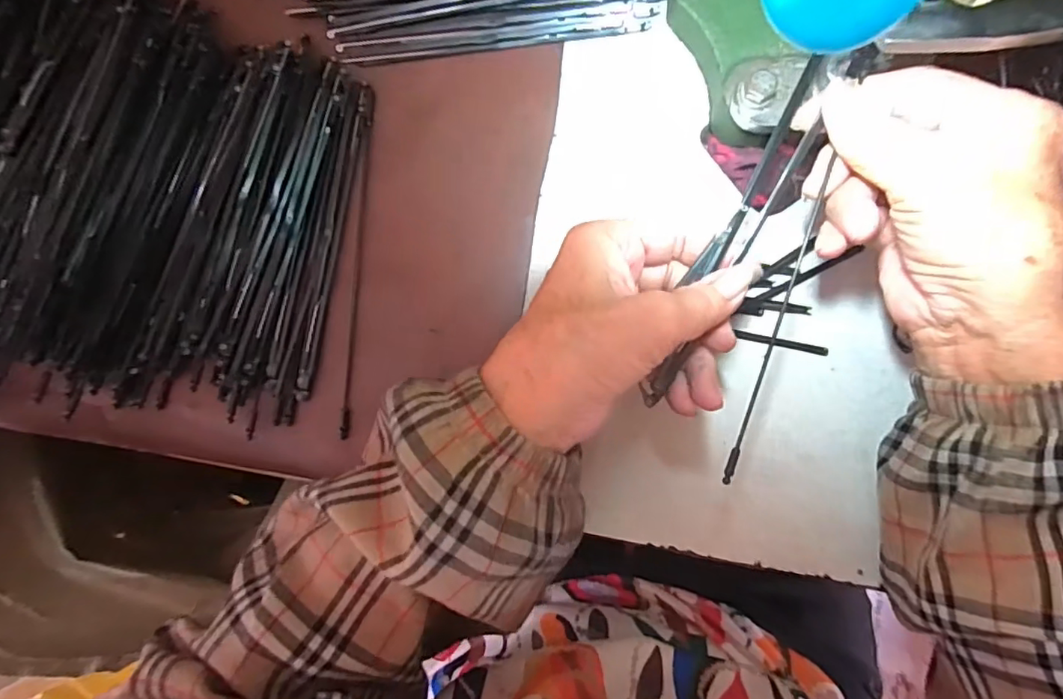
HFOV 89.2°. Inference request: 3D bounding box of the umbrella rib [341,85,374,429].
[{"bbox_3d":[-0.101,-0.054,0.310,0.007,0.012,0.204,1,86,6],"label":"umbrella rib"}]

